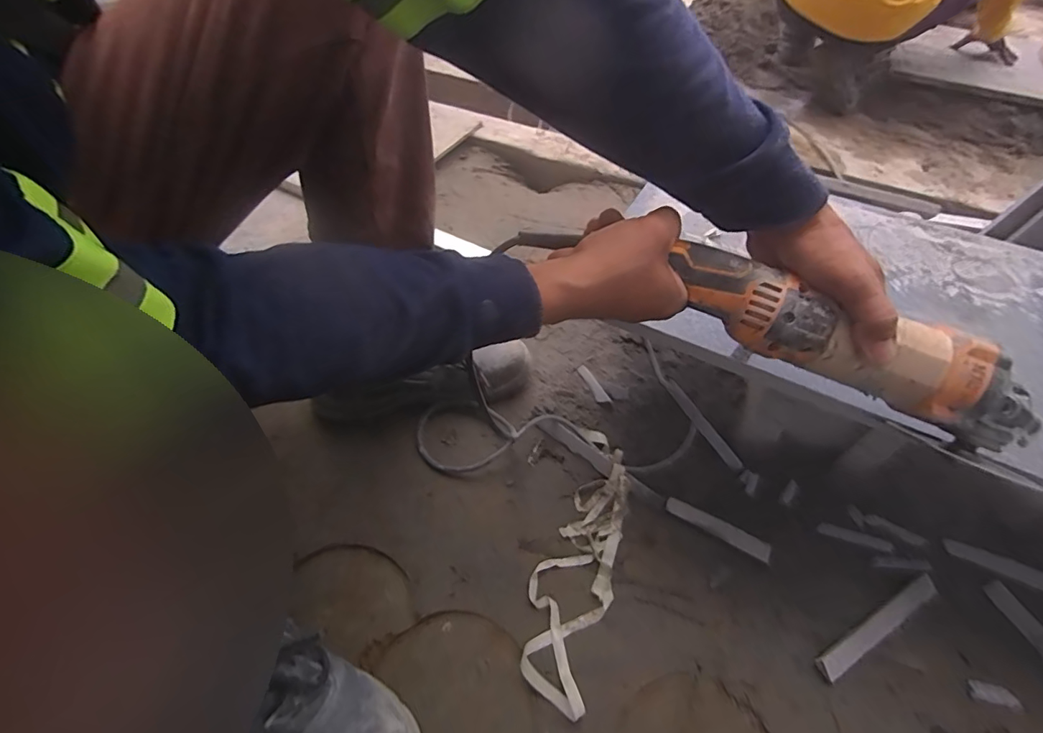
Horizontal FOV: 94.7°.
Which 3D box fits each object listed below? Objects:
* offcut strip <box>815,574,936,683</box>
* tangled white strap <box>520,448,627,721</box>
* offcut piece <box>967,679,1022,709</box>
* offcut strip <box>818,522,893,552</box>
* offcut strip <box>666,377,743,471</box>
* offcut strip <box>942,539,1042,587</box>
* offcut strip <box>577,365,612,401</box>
[{"bbox_3d":[0.375,0.271,0.503,0.175,0.009,0.022,-21,56,-20],"label":"offcut strip"},{"bbox_3d":[0.067,0.214,0.535,0.083,0.025,0.276,20,52,11],"label":"tangled white strap"},{"bbox_3d":[0.470,0.325,0.477,0.046,0.004,0.017,9,72,9],"label":"offcut piece"},{"bbox_3d":[0.392,0.201,0.566,0.079,0.007,0.014,16,52,8],"label":"offcut strip"},{"bbox_3d":[0.249,0.079,0.665,0.017,0.011,0.155,-20,56,-20],"label":"offcut strip"},{"bbox_3d":[0.568,0.233,0.541,0.161,0.008,0.017,20,52,11],"label":"offcut strip"},{"bbox_3d":[0.104,0.026,0.707,0.017,0.006,0.076,-28,49,-4],"label":"offcut strip"}]

